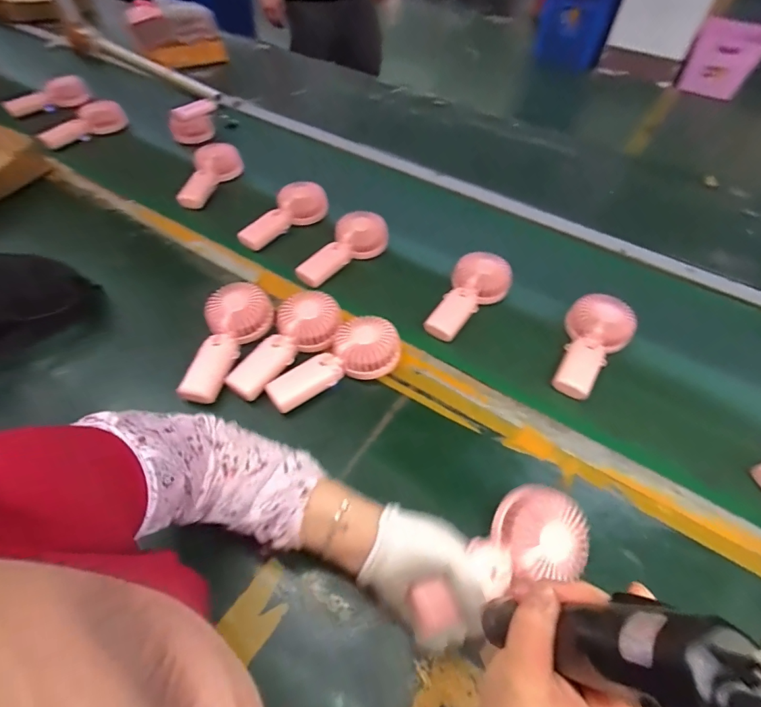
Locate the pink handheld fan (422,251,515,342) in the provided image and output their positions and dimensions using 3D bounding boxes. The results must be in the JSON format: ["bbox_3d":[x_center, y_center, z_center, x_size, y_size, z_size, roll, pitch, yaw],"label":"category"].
[{"bbox_3d":[0.139,-0.087,0.644,0.086,0.058,0.167,25,55,15],"label":"pink handheld fan"}]

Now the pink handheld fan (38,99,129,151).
[{"bbox_3d":[-0.627,-0.473,0.890,0.158,0.064,0.050,-19,54,6],"label":"pink handheld fan"}]

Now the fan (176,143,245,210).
[{"bbox_3d":[-0.337,-0.346,0.826,0.070,0.051,0.172,19,66,11],"label":"fan"}]

